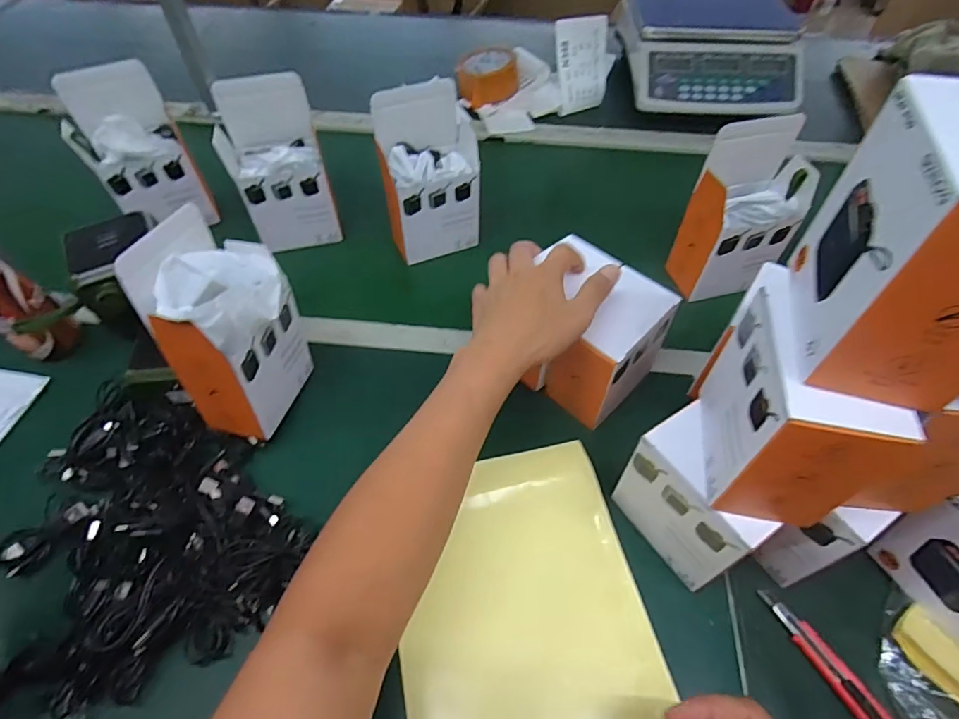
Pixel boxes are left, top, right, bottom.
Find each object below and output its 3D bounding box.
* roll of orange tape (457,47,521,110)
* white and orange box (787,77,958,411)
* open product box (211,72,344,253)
[{"bbox_3d":[0.013,-0.480,0.871,0.100,0.048,0.098,0,53,0],"label":"roll of orange tape"},{"bbox_3d":[0.207,-0.052,0.234,0.069,0.112,0.093,11,54,8],"label":"white and orange box"},{"bbox_3d":[-0.240,-0.229,0.621,0.110,0.174,0.083,-15,55,-10],"label":"open product box"}]

